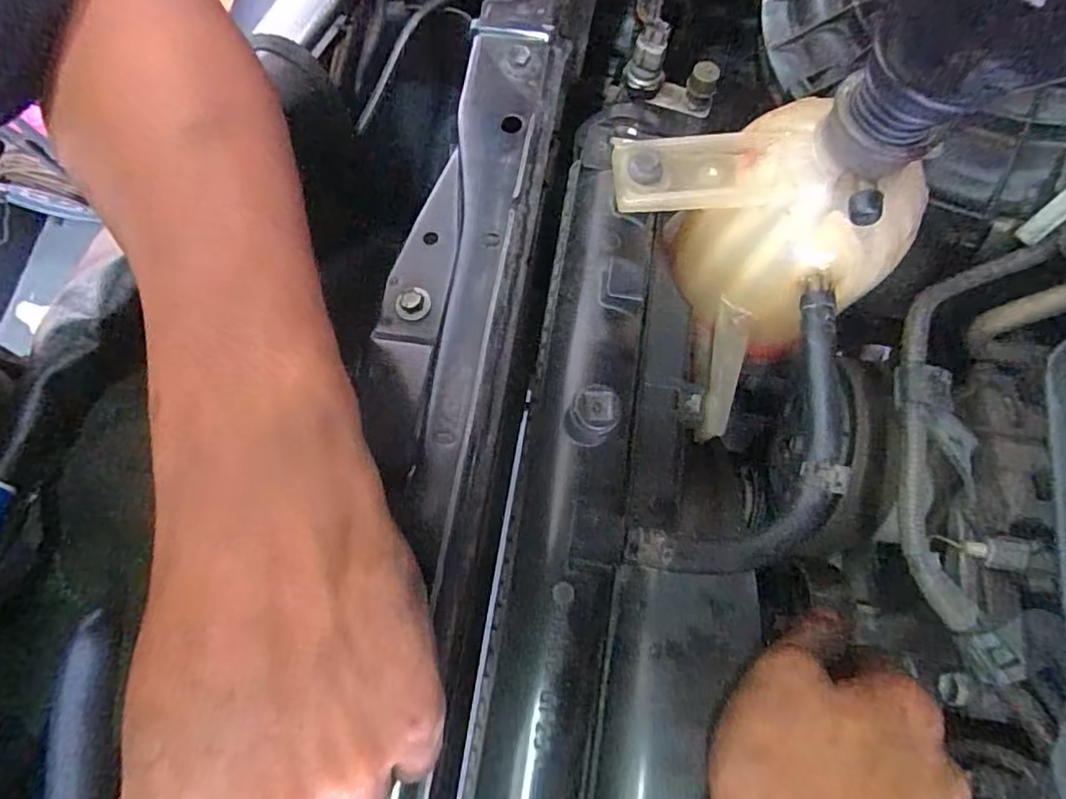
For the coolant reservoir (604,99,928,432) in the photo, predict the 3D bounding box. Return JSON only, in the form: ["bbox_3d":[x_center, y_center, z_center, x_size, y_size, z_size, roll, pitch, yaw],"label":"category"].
[{"bbox_3d":[0.106,-0.072,0.288,0.119,0.106,0.121,-32,76,-7],"label":"coolant reservoir"}]

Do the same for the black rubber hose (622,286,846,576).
[{"bbox_3d":[0.104,0.023,0.243,0.058,0.014,0.145,38,79,11],"label":"black rubber hose"}]

